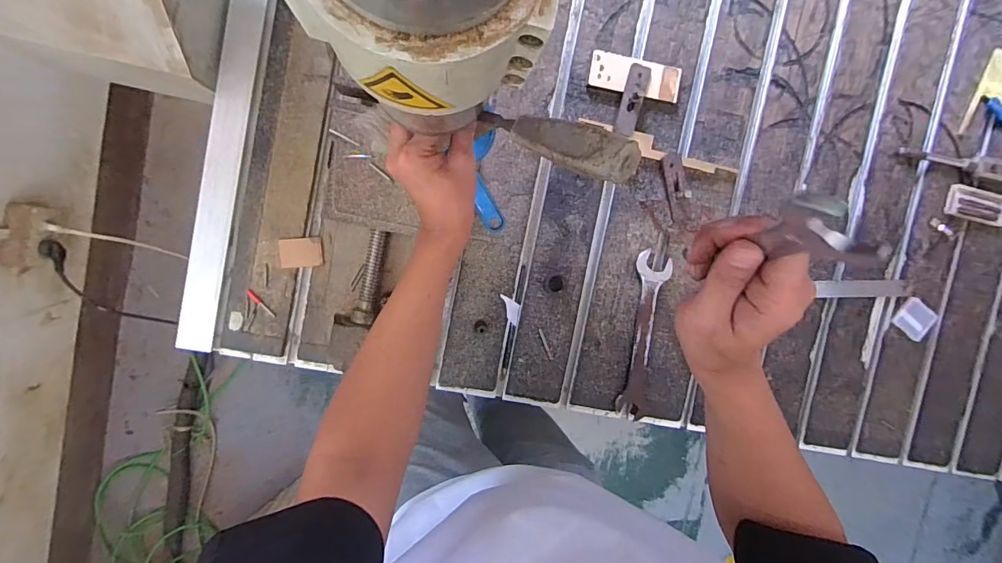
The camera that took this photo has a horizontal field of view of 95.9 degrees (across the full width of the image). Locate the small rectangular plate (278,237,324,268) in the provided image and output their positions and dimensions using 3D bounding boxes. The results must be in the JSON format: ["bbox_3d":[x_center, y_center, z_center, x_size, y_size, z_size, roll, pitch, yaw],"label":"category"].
[{"bbox_3d":[-0.271,-0.039,0.614,0.055,0.004,0.039,-6,96,-6],"label":"small rectangular plate"}]

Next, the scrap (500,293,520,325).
[{"bbox_3d":[0.016,0.038,0.661,0.023,0.010,0.050,-25,113,-4],"label":"scrap"}]

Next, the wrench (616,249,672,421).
[{"bbox_3d":[0.213,0.083,0.679,0.048,0.008,0.247,7,95,-7],"label":"wrench"}]

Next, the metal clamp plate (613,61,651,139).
[{"bbox_3d":[0.185,-0.256,0.636,0.030,0.012,0.098,16,91,3],"label":"metal clamp plate"}]

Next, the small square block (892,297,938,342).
[{"bbox_3d":[0.673,0.062,0.735,0.058,0.009,0.056,35,91,-9],"label":"small square block"}]

